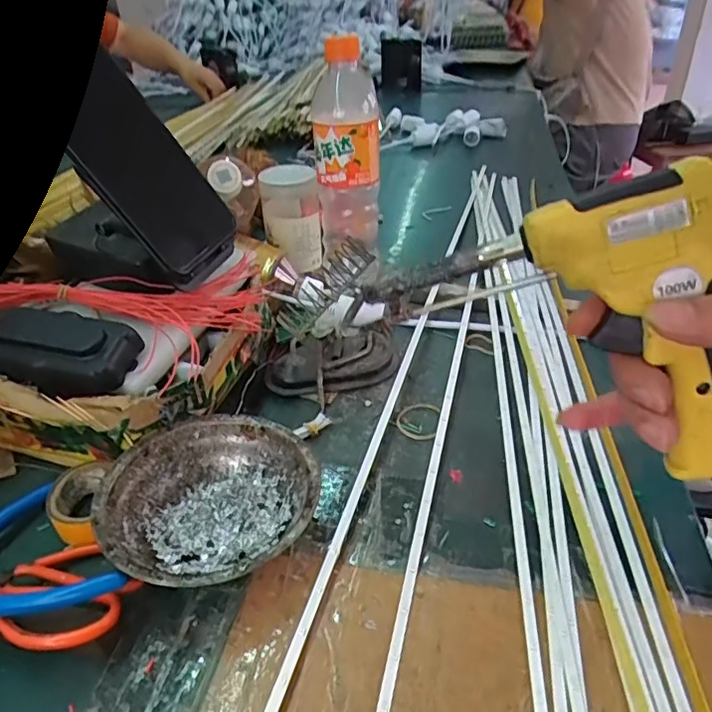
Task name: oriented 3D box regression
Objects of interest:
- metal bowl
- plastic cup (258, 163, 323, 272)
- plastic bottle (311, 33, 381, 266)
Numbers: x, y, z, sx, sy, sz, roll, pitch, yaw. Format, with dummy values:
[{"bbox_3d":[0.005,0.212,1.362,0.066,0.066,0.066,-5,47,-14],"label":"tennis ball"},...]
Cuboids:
[{"bbox_3d":[-0.086,0.092,0.346,0.123,0.043,0.124,-3,35,2],"label":"metal bowl"},{"bbox_3d":[-0.066,-0.144,0.592,0.059,0.095,0.065,-9,36,-8],"label":"plastic cup"},{"bbox_3d":[-0.008,-0.183,0.547,0.060,0.211,0.061,-6,36,-3],"label":"plastic bottle"}]

